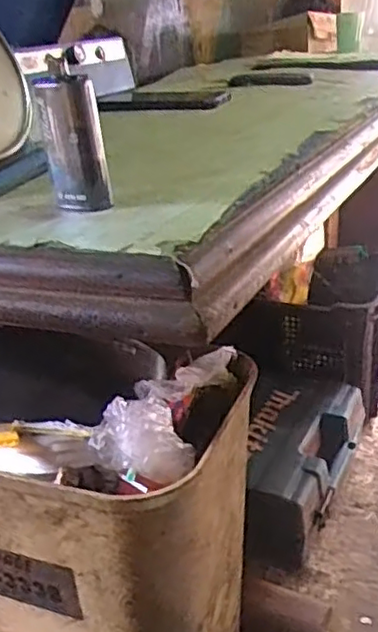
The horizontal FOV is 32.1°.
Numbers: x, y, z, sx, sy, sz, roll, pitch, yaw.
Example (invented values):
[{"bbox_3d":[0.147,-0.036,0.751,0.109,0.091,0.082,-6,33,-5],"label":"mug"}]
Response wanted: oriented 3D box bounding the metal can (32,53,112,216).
[{"bbox_3d":[-0.078,-0.121,0.445,0.032,0.098,0.037,-14,26,-18],"label":"metal can"}]

